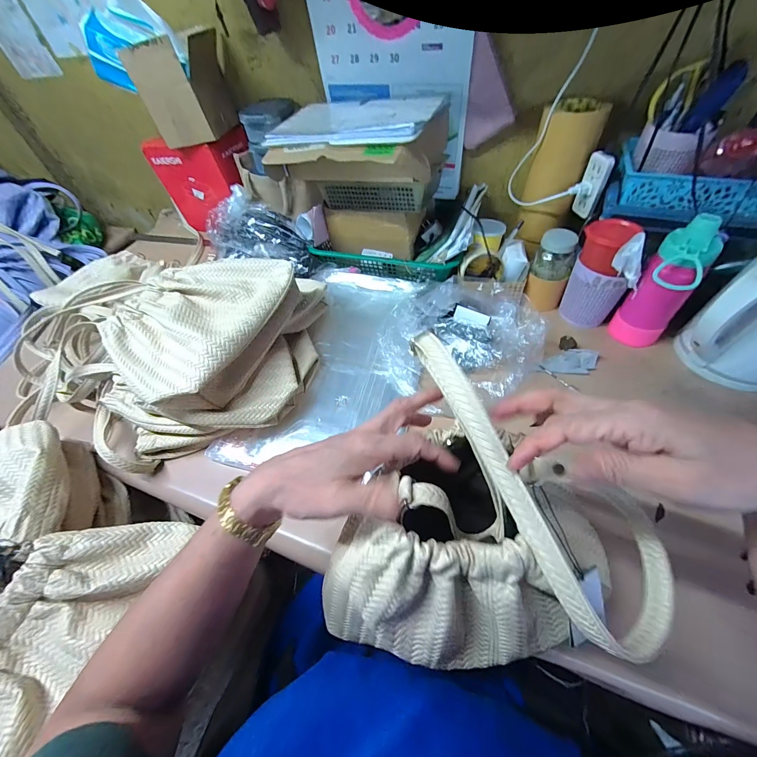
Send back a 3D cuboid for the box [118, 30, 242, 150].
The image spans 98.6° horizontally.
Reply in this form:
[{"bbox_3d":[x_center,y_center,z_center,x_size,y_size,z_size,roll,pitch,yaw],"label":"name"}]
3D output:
[{"bbox_3d":[-0.424,-0.643,0.726,0.140,0.156,0.152,6,53,10],"label":"box"}]

